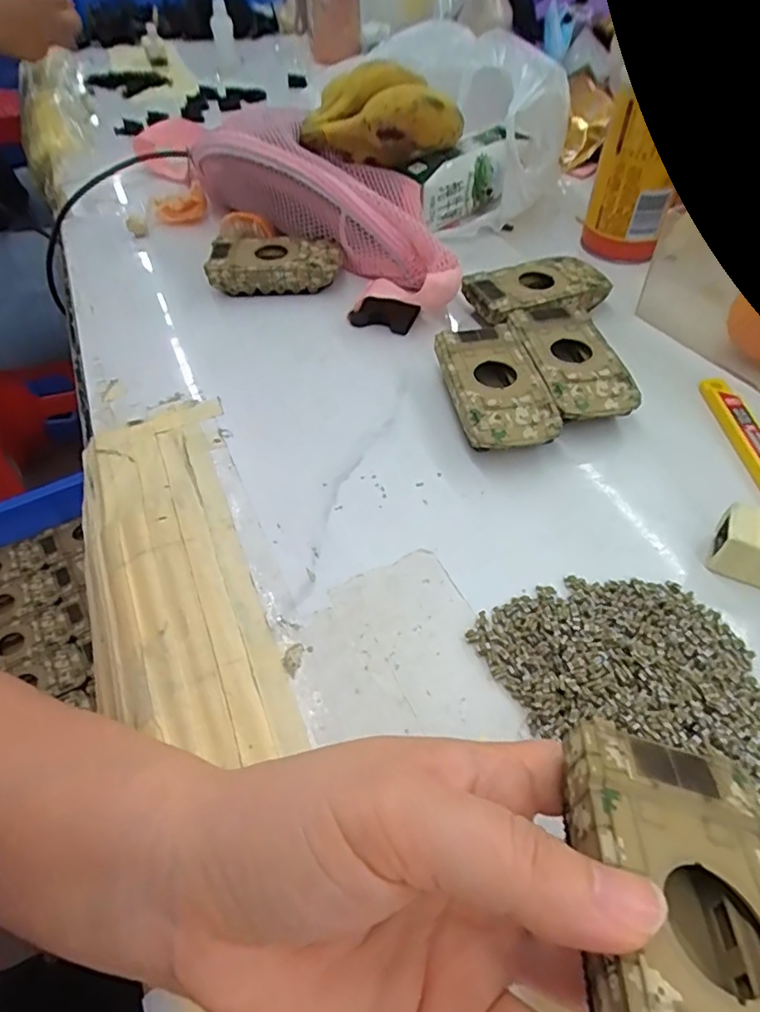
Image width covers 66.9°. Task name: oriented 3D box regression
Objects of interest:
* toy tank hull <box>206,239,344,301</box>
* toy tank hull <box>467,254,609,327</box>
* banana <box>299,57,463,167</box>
[{"bbox_3d":[-0.077,-0.182,0.434,0.093,0.028,0.047,-4,50,-1],"label":"toy tank hull"},{"bbox_3d":[0.110,-0.146,0.400,0.094,0.024,0.051,-17,52,-12],"label":"toy tank hull"},{"bbox_3d":[0.004,-0.292,0.443,0.123,0.072,0.046,-9,51,-6],"label":"banana"}]

